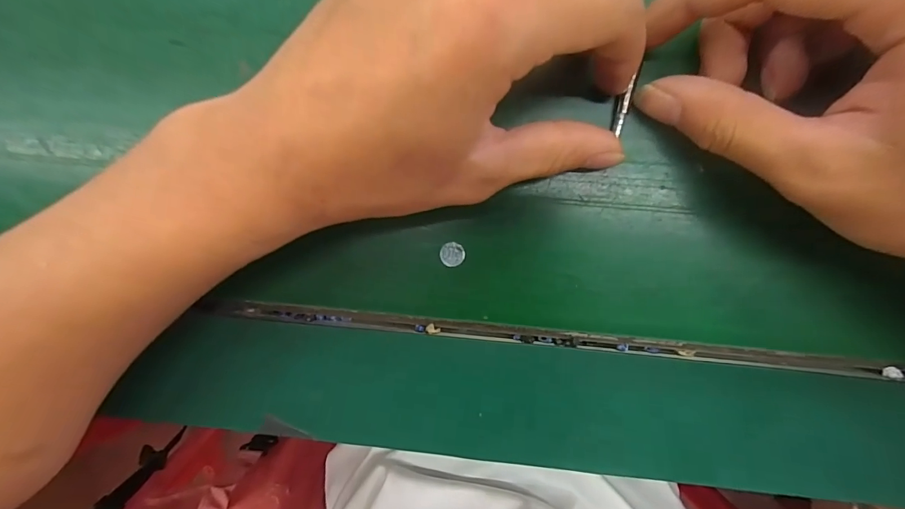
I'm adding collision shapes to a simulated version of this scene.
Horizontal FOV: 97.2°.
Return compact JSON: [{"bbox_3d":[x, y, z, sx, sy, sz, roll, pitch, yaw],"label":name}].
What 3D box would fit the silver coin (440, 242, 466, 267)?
[{"bbox_3d":[0.000,0.000,0.161,0.010,0.004,0.009,5,97,-3],"label":"silver coin"}]

